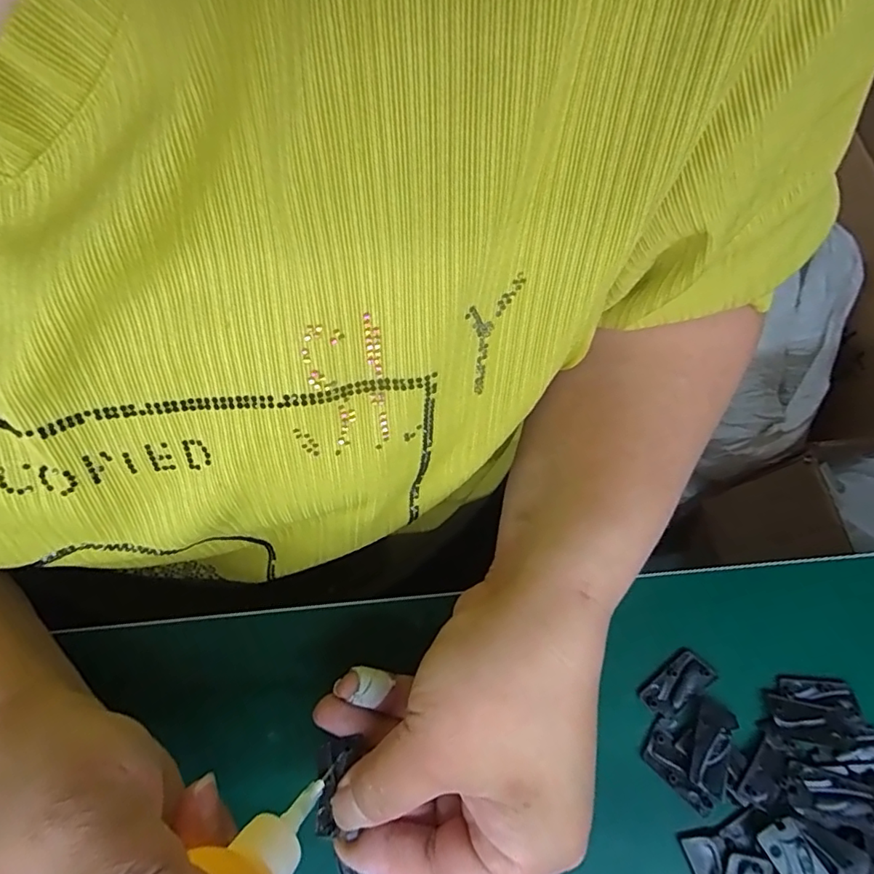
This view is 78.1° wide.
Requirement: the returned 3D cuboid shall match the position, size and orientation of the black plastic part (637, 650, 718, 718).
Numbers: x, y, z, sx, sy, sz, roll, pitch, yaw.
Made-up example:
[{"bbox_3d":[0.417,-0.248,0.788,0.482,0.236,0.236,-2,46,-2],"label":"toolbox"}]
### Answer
[{"bbox_3d":[0.107,0.111,0.241,0.033,0.004,0.016,-33,73,-12],"label":"black plastic part"}]

